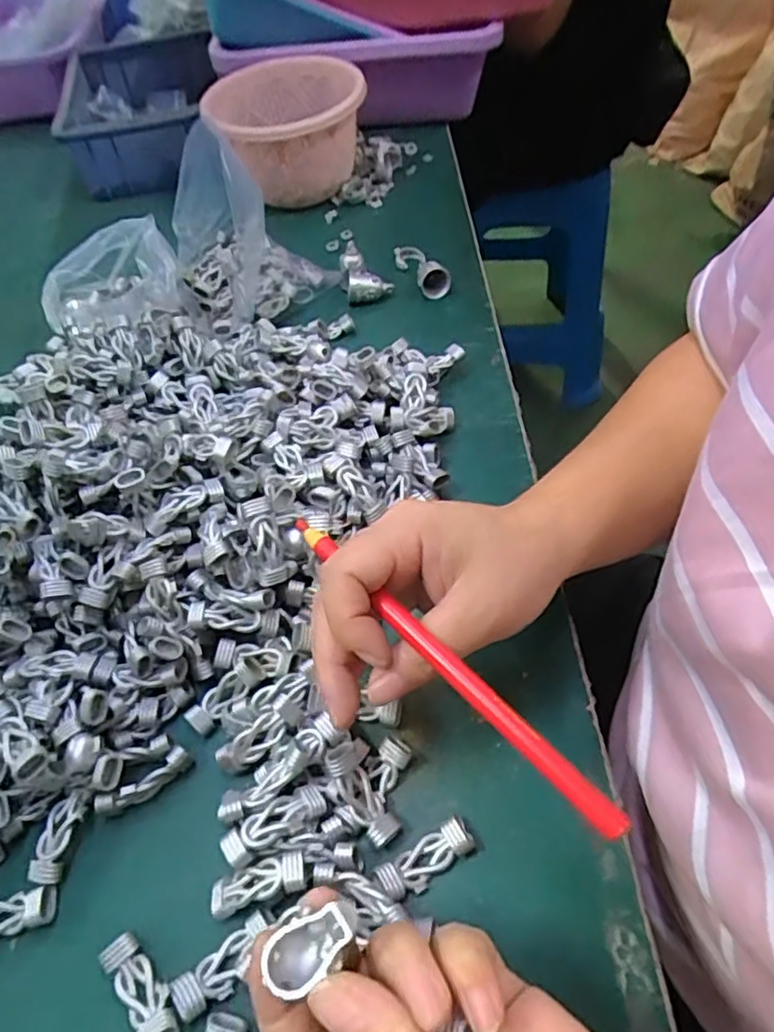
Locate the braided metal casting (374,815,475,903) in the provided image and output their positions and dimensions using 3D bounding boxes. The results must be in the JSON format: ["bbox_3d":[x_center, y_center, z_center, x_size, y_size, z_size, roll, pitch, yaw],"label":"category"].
[{"bbox_3d":[0.017,0.148,0.279,0.044,0.009,0.016,-29,55,-16],"label":"braided metal casting"}]

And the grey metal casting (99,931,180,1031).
[{"bbox_3d":[-0.099,0.189,0.258,0.016,0.010,0.045,-39,58,-22],"label":"grey metal casting"}]

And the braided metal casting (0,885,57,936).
[{"bbox_3d":[-0.167,0.172,0.278,0.044,0.009,0.015,-13,52,-4],"label":"braided metal casting"}]

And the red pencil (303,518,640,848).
[{"bbox_3d":[0.019,0.052,0.244,0.009,0.009,0.166,-37,60,-21],"label":"red pencil"}]

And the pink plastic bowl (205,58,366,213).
[{"bbox_3d":[-0.082,-0.333,0.569,0.126,0.089,0.137,-3,52,4],"label":"pink plastic bowl"}]

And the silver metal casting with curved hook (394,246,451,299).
[{"bbox_3d":[0.029,-0.206,0.538,0.027,0.028,0.066,-18,53,-8],"label":"silver metal casting with curved hook"}]

